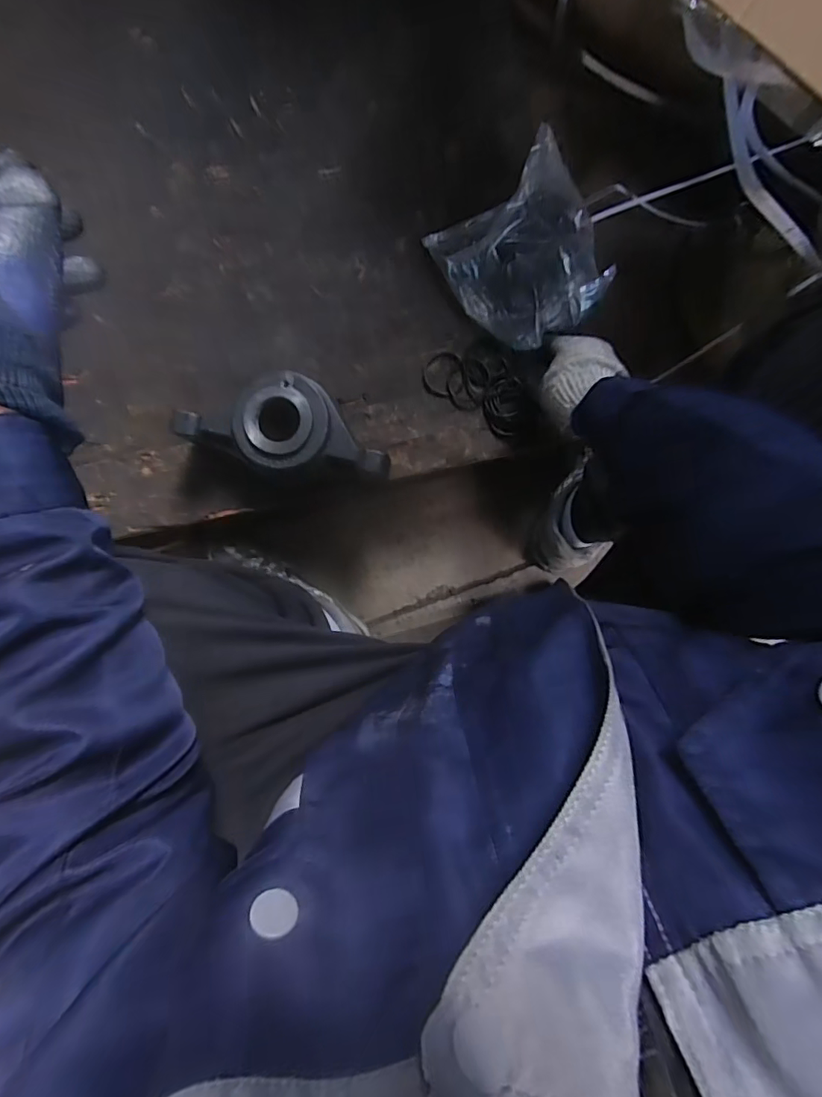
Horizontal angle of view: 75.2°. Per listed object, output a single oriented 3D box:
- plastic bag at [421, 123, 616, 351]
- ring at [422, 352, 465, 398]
[{"bbox_3d":[0.138,-0.339,0.606,0.173,0.088,0.192,-32,91,-1],"label":"plastic bag"},{"bbox_3d":[0.039,-0.209,0.642,0.051,0.005,0.056,0,90,-1],"label":"ring"}]

